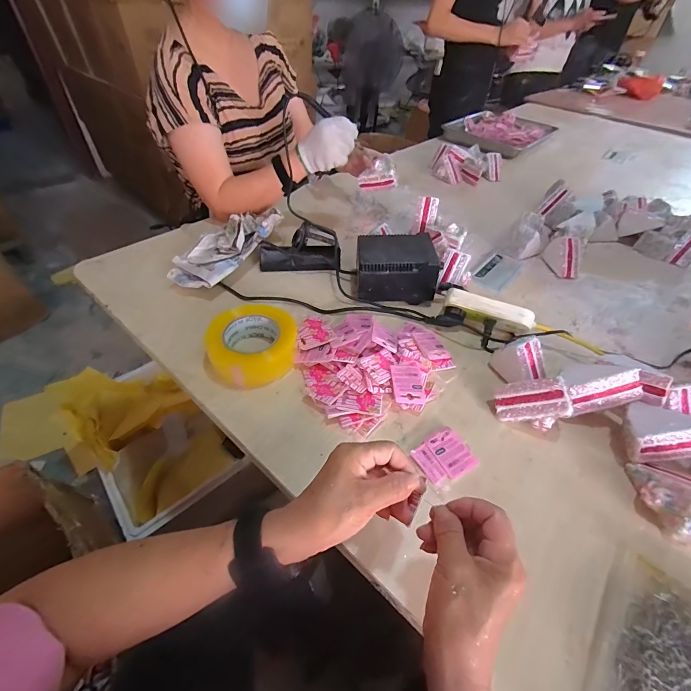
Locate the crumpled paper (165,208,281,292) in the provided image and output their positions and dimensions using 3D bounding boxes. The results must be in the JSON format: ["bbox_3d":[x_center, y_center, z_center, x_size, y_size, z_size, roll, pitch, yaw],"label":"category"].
[{"bbox_3d":[-0.228,-0.197,0.697,0.119,0.064,0.268,20,47,15],"label":"crumpled paper"}]

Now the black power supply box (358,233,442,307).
[{"bbox_3d":[0.095,-0.146,0.652,0.153,0.085,0.113,0,45,-4],"label":"black power supply box"}]

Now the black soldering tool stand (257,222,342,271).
[{"bbox_3d":[-0.091,-0.195,0.693,0.164,0.068,0.082,6,45,2],"label":"black soldering tool stand"}]

